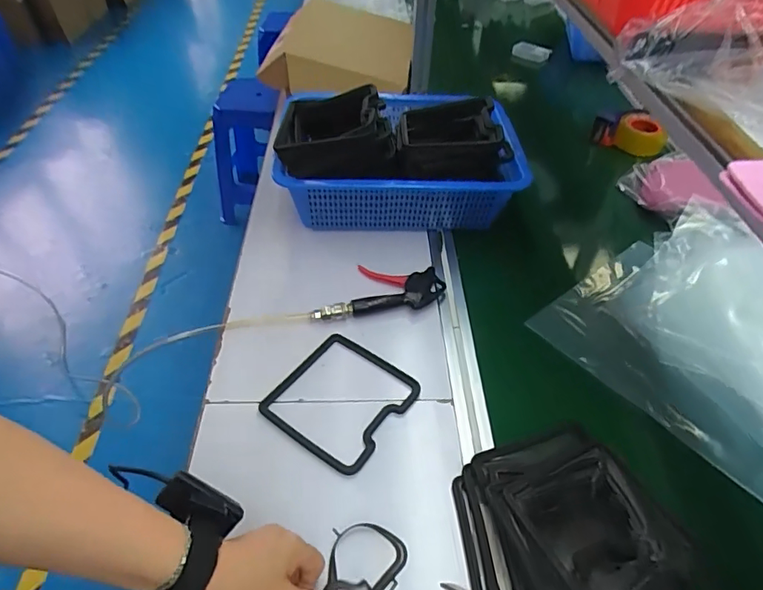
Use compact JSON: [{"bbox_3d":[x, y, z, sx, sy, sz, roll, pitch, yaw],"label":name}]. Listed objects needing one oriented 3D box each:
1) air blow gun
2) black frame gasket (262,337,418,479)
[{"bbox_3d":[-0.006,-0.005,0.739,0.191,0.030,0.078,-6,46,-10],"label":"air blow gun"},{"bbox_3d":[-0.049,0.120,0.618,0.147,0.011,0.146,28,50,22],"label":"black frame gasket"}]

